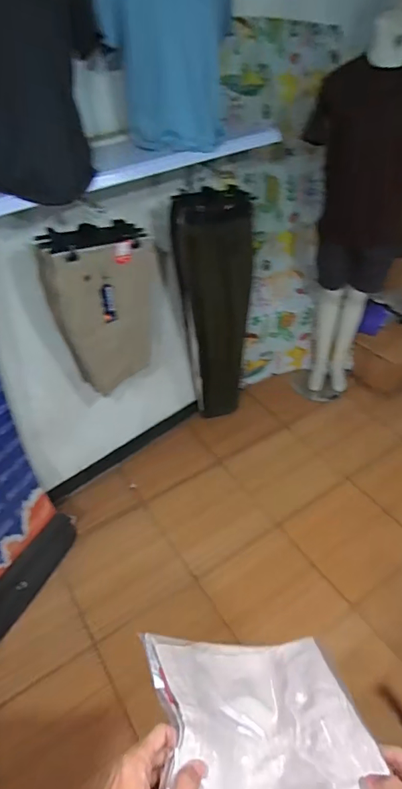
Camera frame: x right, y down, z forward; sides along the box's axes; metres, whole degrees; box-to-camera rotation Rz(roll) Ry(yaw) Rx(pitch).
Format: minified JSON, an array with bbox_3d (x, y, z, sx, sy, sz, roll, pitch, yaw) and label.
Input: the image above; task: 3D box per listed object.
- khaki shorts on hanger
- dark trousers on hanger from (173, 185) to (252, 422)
[{"bbox_3d":[-0.321,-0.303,1.596,0.384,0.609,0.119,-35,49,-29],"label":"khaki shorts on hanger"},{"bbox_3d":[0.058,-0.329,1.920,0.309,1.001,0.161,-15,34,-18],"label":"dark trousers on hanger"}]

